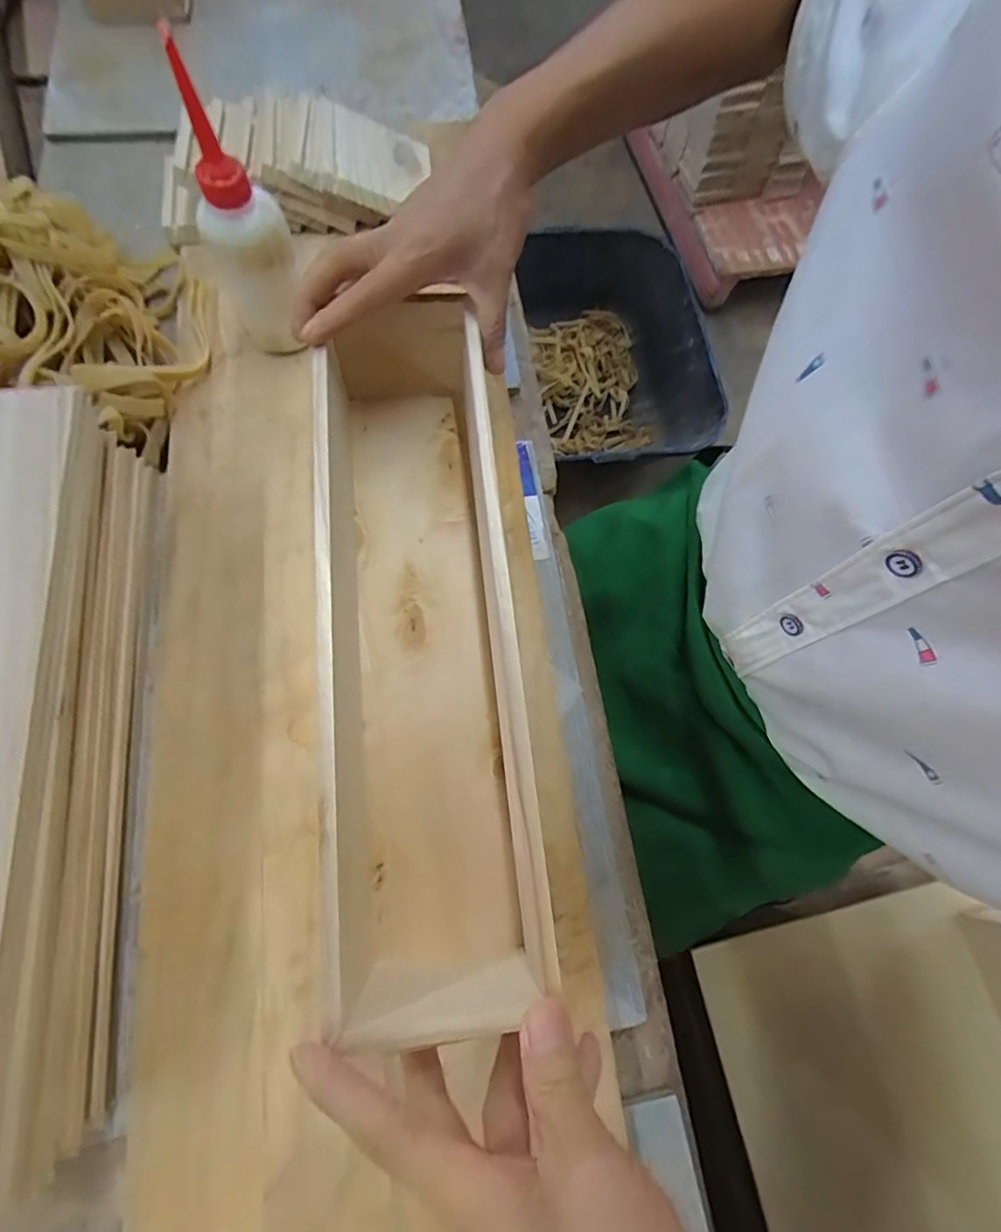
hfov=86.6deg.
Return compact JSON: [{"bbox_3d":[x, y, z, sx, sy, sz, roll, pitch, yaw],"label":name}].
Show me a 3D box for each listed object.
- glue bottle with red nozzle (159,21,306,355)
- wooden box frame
[{"bbox_3d":[-0.166,-0.249,0.351,0.055,0.161,0.045,-27,76,-10],"label":"glue bottle with red nozzle"},{"bbox_3d":[-0.056,0.005,0.317,0.124,0.095,0.386,-6,76,-2],"label":"wooden box frame"}]

